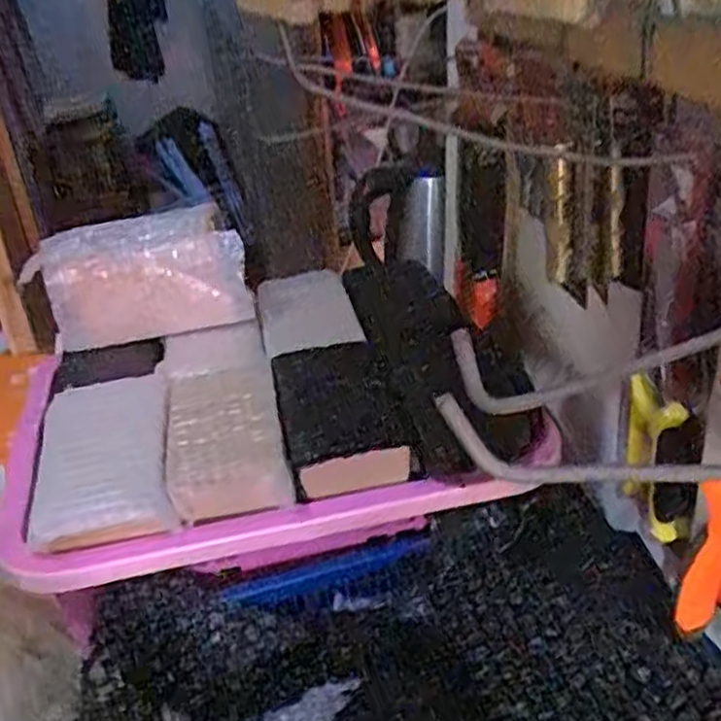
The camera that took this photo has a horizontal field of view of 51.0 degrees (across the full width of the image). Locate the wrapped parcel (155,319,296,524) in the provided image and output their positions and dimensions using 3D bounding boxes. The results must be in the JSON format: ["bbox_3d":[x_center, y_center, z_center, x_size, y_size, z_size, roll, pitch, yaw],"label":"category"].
[{"bbox_3d":[-0.108,0.042,0.593,0.082,0.051,0.207,-10,31,-10],"label":"wrapped parcel"}]

